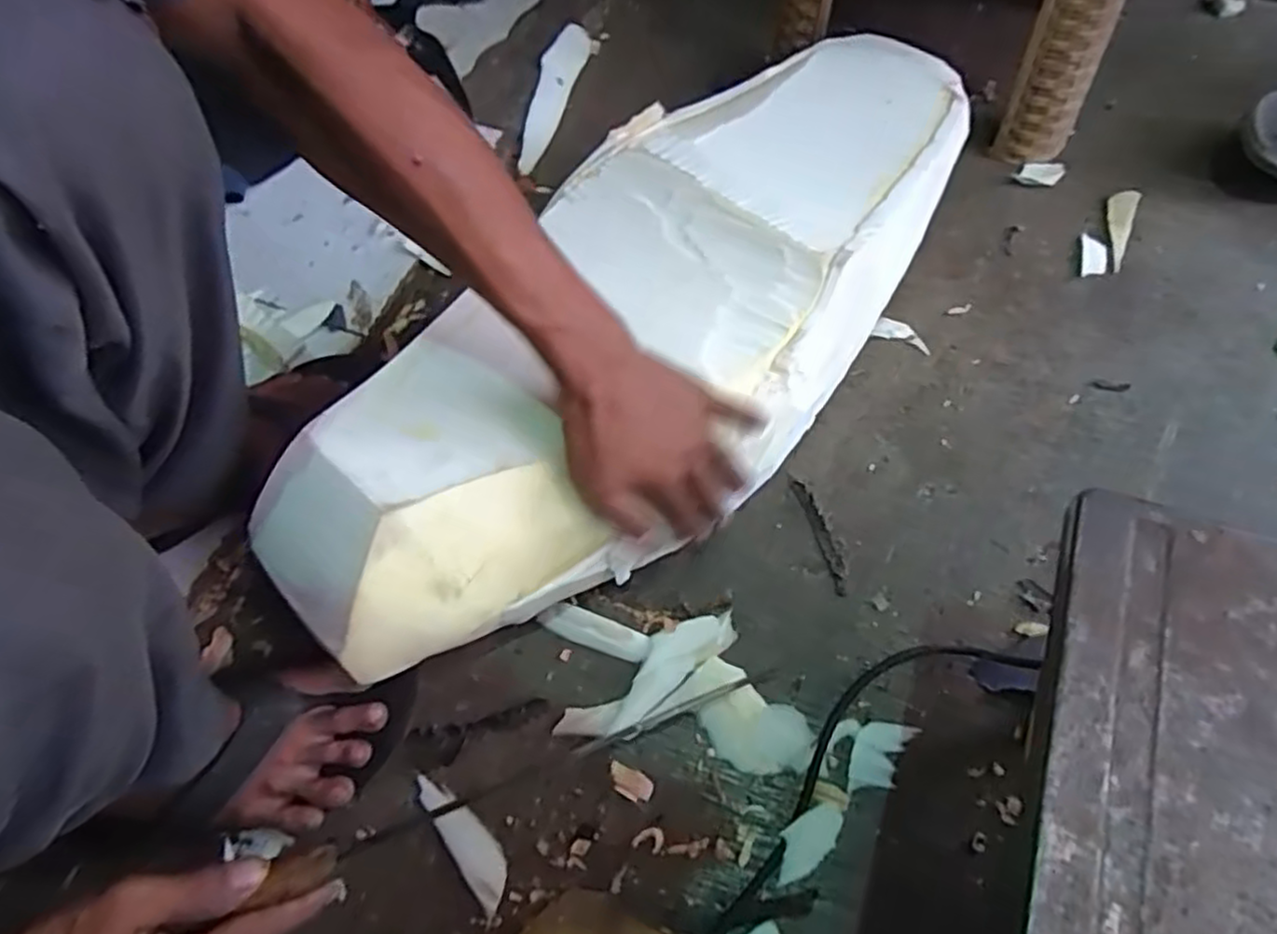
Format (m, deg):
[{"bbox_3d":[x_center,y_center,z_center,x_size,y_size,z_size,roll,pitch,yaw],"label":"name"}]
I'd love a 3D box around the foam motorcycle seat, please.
[{"bbox_3d":[0.023,-0.131,0.566,0.268,0.101,0.690,40,70,15],"label":"foam motorcycle seat"}]

